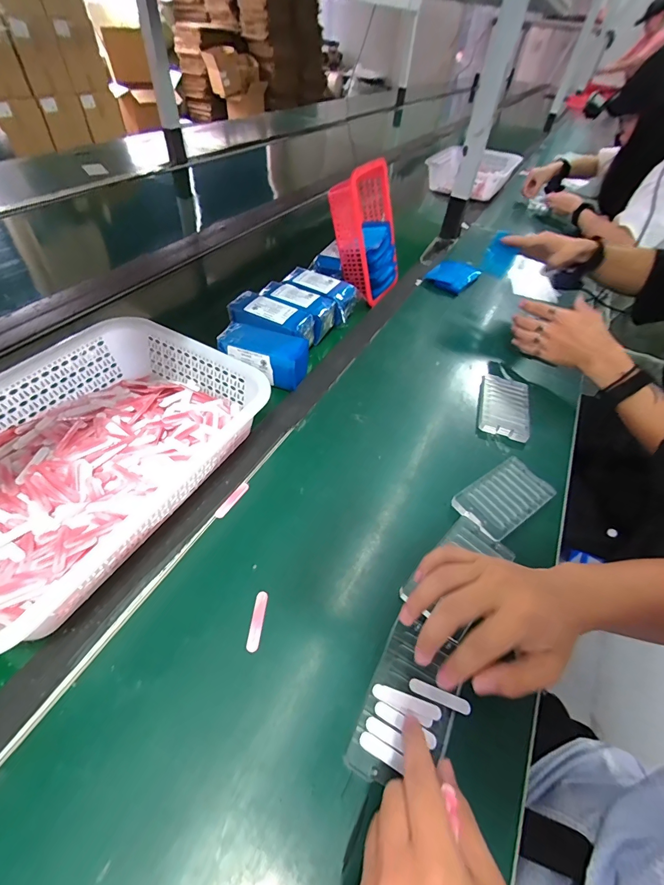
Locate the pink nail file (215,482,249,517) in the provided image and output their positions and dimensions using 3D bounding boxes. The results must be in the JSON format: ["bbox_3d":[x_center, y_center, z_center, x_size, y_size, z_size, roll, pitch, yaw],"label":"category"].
[{"bbox_3d":[-0.113,0.064,0.422,0.011,0.004,0.051,25,51,15],"label":"pink nail file"}]

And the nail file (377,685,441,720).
[{"bbox_3d":[0.063,0.214,0.306,0.053,0.005,0.010,17,49,9],"label":"nail file"}]

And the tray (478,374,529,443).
[{"bbox_3d":[0.263,-0.057,0.568,0.067,0.015,0.124,16,49,8],"label":"tray"}]

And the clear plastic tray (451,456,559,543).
[{"bbox_3d":[0.212,0.066,0.455,0.126,0.010,0.067,-27,57,-26],"label":"clear plastic tray"}]

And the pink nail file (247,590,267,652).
[{"bbox_3d":[-0.069,0.165,0.344,0.011,0.004,0.051,6,49,-1],"label":"pink nail file"}]

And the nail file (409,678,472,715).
[{"bbox_3d":[0.090,0.211,0.309,0.051,0.004,0.010,19,50,10],"label":"nail file"}]

